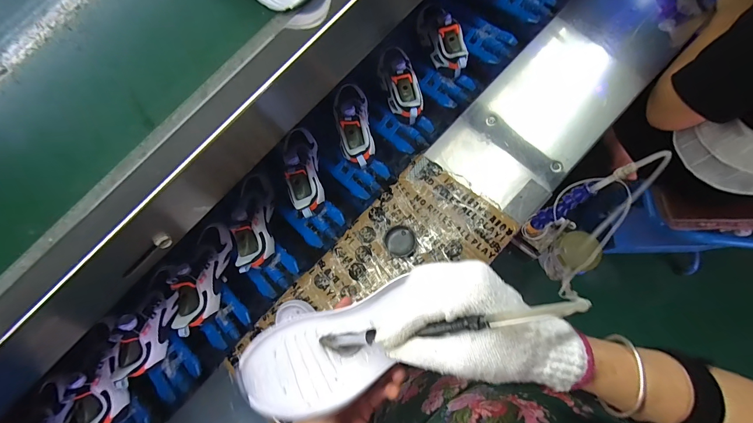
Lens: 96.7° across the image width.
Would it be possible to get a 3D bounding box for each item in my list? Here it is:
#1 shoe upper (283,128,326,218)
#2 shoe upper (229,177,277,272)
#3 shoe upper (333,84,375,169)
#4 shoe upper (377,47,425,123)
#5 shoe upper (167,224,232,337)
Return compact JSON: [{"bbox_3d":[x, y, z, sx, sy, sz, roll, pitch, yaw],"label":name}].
[{"bbox_3d":[-0.153,-0.088,0.696,0.075,0.098,0.221,-13,71,-3],"label":"shoe upper"},{"bbox_3d":[-0.251,0.017,0.679,0.067,0.096,0.216,-7,71,-1],"label":"shoe upper"},{"bbox_3d":[-0.049,-0.189,0.705,0.076,0.081,0.214,-9,71,-2],"label":"shoe upper"},{"bbox_3d":[0.054,-0.284,0.719,0.075,0.088,0.208,-13,71,-3],"label":"shoe upper"},{"bbox_3d":[-0.342,0.127,0.661,0.066,0.100,0.217,-2,71,1],"label":"shoe upper"}]

